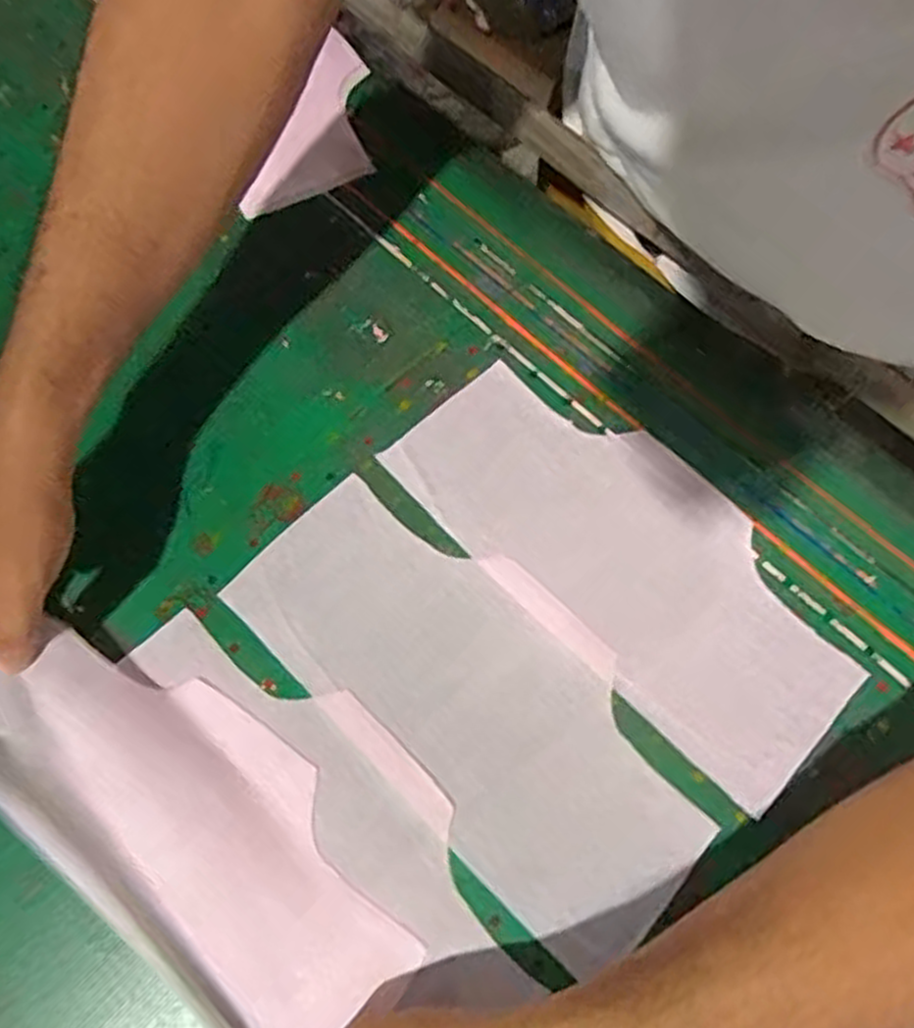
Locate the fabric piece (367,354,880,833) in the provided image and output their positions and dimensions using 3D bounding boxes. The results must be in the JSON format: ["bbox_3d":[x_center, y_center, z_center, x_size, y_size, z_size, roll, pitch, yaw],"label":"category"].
[{"bbox_3d":[0.104,0.020,0.476,0.296,0.006,0.137,43,74,14],"label":"fabric piece"}]

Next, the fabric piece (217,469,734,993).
[{"bbox_3d":[0.011,0.098,0.444,0.288,0.010,0.135,43,74,14],"label":"fabric piece"}]

